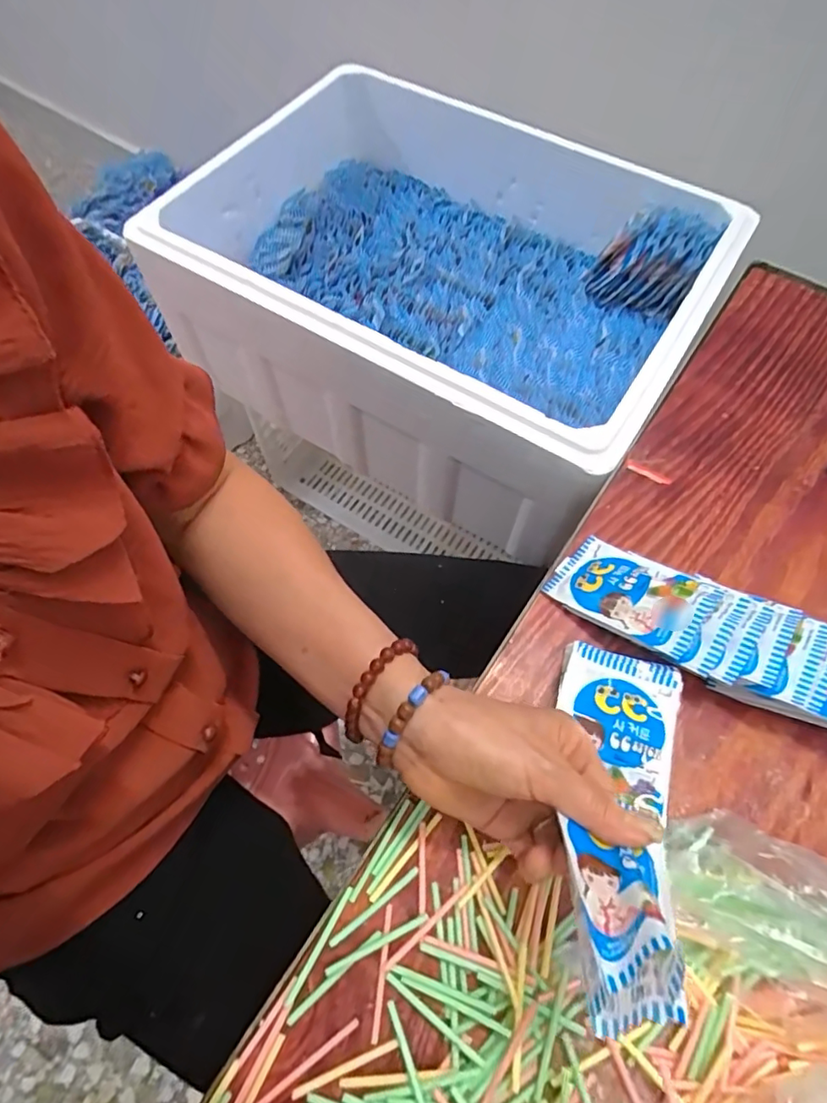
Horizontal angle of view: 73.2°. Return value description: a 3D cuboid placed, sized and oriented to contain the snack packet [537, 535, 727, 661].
[{"bbox_3d":[0.154,0.028,0.398,0.065,0.011,0.104,-45,47,-18],"label":"snack packet"}]

